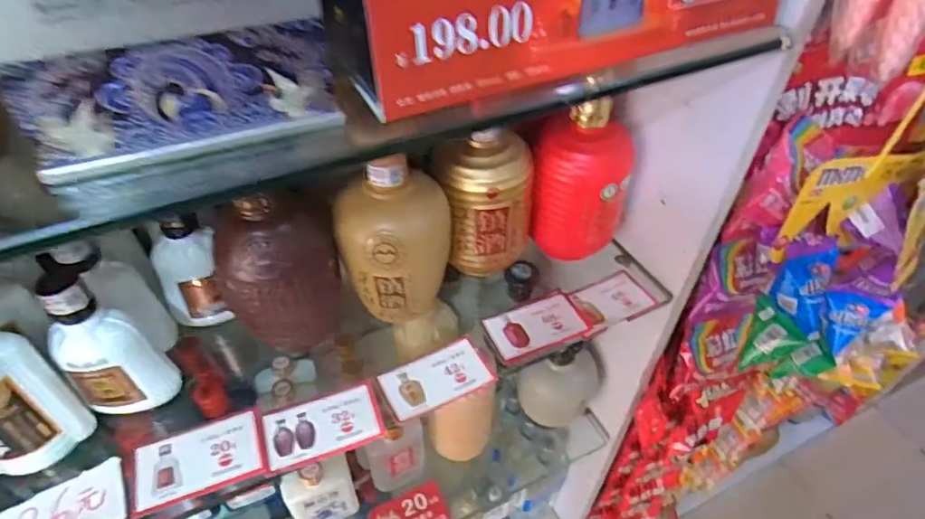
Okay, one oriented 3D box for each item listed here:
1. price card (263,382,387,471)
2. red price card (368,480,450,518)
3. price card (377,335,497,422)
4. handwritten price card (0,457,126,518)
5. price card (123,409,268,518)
[{"bbox_3d":[-0.106,0.126,0.429,0.087,0.007,0.052,-13,48,-13],"label":"price card"},{"bbox_3d":[-0.063,0.305,0.664,0.090,0.010,0.051,-18,55,-16],"label":"red price card"},{"bbox_3d":[-0.022,0.097,0.460,0.087,0.007,0.047,-20,50,-21],"label":"price card"},{"bbox_3d":[-0.277,0.174,0.378,0.086,0.009,0.047,-22,54,-22],"label":"handwritten price card"},{"bbox_3d":[-0.194,0.146,0.409,0.093,0.008,0.056,-15,43,-18],"label":"price card"}]

